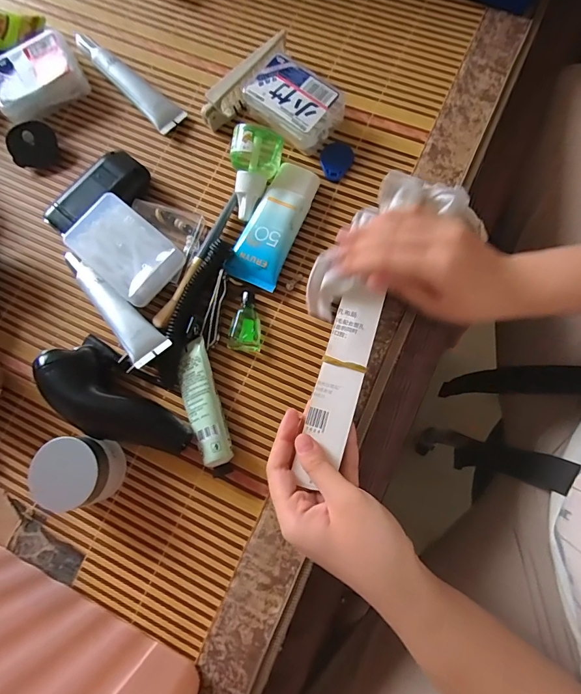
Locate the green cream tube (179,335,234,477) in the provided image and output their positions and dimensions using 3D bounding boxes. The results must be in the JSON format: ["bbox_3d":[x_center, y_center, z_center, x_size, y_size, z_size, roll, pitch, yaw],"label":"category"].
[{"bbox_3d":[-0.071,0.049,0.320,0.029,0.024,0.110,-18,78,1],"label":"green cream tube"}]

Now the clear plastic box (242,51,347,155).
[{"bbox_3d":[0.004,-0.232,0.373,0.084,0.037,0.071,36,83,10],"label":"clear plastic box"}]

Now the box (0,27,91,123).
[{"bbox_3d":[-0.257,-0.274,0.396,0.085,0.025,0.067,-29,78,-1],"label":"box"}]

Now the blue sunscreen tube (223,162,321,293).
[{"bbox_3d":[-0.016,-0.110,0.353,0.049,0.020,0.112,21,82,8],"label":"blue sunscreen tube"}]

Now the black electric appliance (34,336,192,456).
[{"bbox_3d":[-0.141,0.046,0.318,0.132,0.057,0.051,40,84,10],"label":"black electric appliance"}]

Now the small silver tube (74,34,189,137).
[{"bbox_3d":[-0.164,-0.272,0.401,0.030,0.019,0.138,-44,79,-4],"label":"small silver tube"}]

